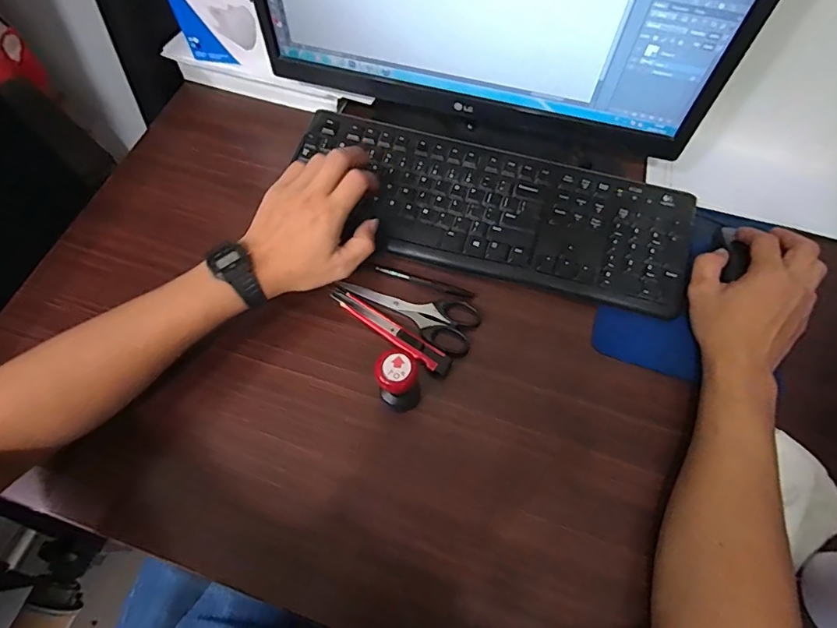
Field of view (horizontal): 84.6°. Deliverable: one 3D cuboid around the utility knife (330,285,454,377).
[{"bbox_3d":[-0.030,0.015,0.457,0.144,0.010,0.021,34,69,14],"label":"utility knife"}]

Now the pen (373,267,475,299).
[{"bbox_3d":[0.007,-0.034,0.486,0.106,0.005,0.008,17,66,8],"label":"pen"}]

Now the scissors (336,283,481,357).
[{"bbox_3d":[-0.005,-0.012,0.468,0.143,0.009,0.055,33,69,14],"label":"scissors"}]

